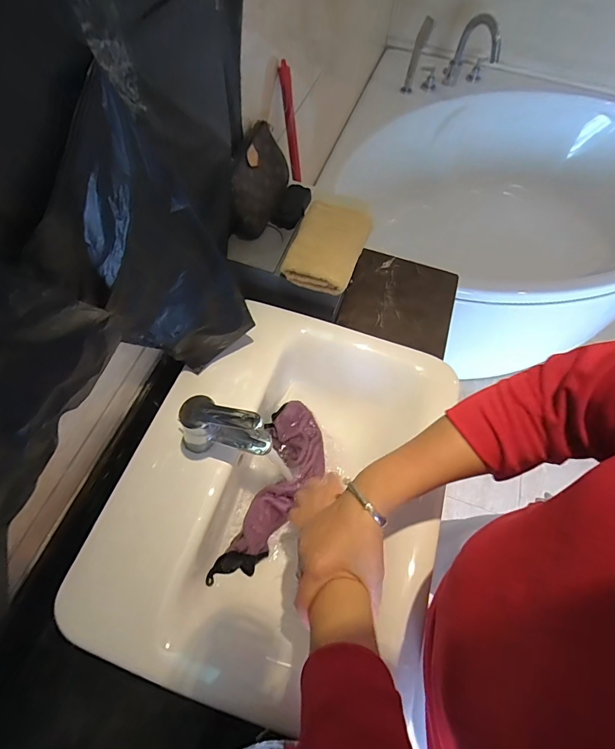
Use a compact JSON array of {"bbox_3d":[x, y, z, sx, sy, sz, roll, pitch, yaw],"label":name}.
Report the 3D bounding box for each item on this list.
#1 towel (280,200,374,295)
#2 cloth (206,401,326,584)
[{"bbox_3d":[0.039,-0.235,0.692,0.122,0.039,0.183,20,62,7],"label":"towel"},{"bbox_3d":[-0.044,0.181,0.624,0.111,0.044,0.292,15,62,5],"label":"cloth"}]

